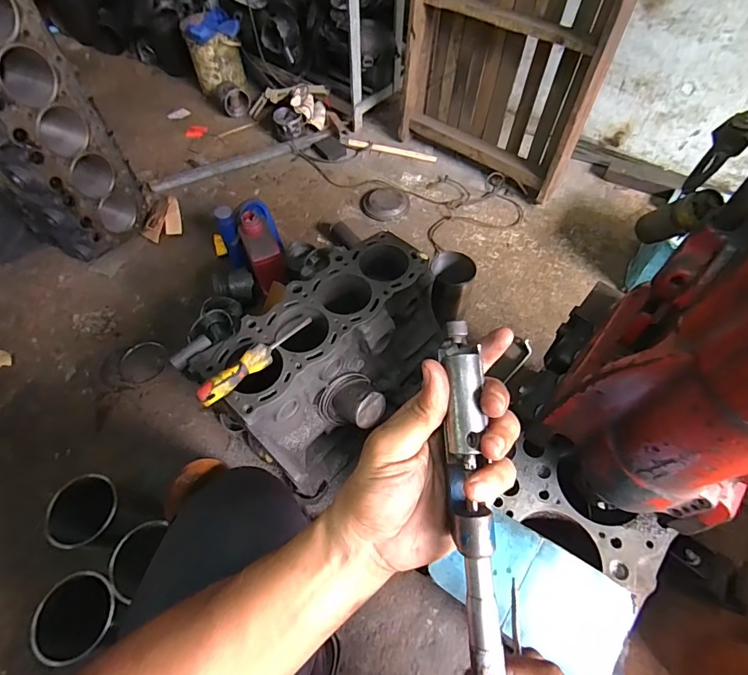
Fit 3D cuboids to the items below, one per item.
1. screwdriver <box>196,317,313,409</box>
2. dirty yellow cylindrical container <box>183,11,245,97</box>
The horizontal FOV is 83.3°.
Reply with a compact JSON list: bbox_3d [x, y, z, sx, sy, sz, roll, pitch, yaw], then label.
[{"bbox_3d":[-0.169,0.028,0.618,0.025,0.027,0.201,35,53,19],"label":"screwdriver"},{"bbox_3d":[-0.546,-0.980,1.452,0.159,0.186,0.199,-16,61,-8],"label":"dirty yellow cylindrical container"}]

